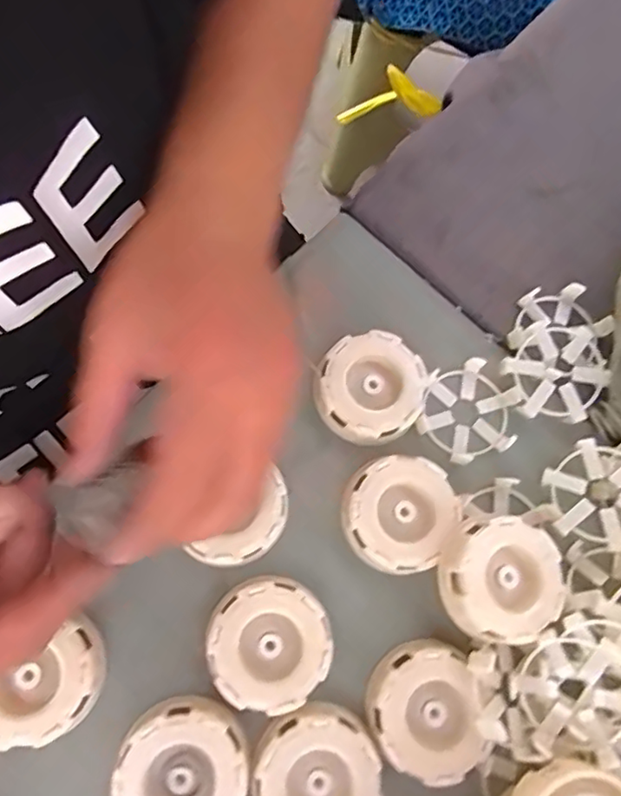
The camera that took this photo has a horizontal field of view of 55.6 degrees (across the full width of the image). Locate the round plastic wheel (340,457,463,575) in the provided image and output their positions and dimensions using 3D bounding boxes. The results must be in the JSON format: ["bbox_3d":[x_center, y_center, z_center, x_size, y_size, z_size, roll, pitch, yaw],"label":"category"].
[{"bbox_3d":[0.047,0.061,0.318,0.058,0.021,0.059,31,73,9],"label":"round plastic wheel"}]

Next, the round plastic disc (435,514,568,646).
[{"bbox_3d":[0.096,0.091,0.297,0.060,0.022,0.059,0,71,-1],"label":"round plastic disc"}]

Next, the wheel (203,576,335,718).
[{"bbox_3d":[-0.021,0.123,0.295,0.060,0.016,0.060,0,71,-1],"label":"wheel"}]

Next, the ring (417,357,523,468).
[{"bbox_3d":[0.091,0.007,0.340,0.060,0.012,0.054,-21,73,-8],"label":"ring"}]

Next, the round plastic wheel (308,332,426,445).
[{"bbox_3d":[0.034,-0.005,0.336,0.058,0.025,0.058,0,71,-1],"label":"round plastic wheel"}]

